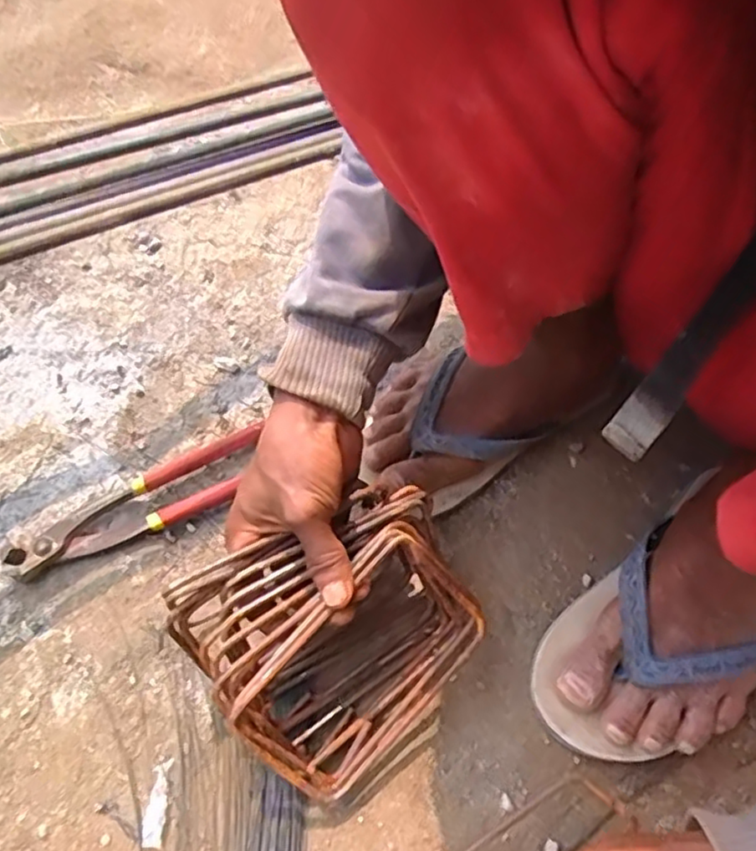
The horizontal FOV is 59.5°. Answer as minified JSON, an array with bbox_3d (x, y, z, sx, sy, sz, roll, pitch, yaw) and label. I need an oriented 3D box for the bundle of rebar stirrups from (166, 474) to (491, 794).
[{"bbox_3d":[-0.020,0.128,0.407,0.163,0.087,0.130,-30,64,-18],"label":"bundle of rebar stirrups"}]

